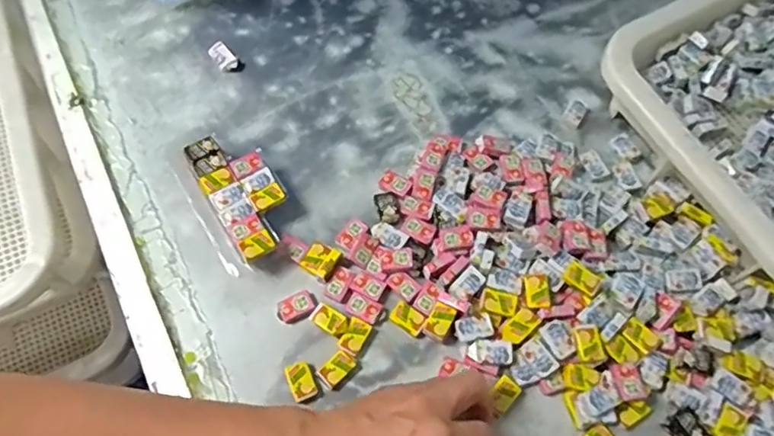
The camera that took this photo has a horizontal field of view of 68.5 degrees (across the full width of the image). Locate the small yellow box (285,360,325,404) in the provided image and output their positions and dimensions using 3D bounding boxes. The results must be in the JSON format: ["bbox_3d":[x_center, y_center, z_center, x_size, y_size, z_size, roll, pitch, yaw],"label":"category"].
[{"bbox_3d":[-0.060,0.120,0.417,0.021,0.011,0.031,-21,67,-11],"label":"small yellow box"}]

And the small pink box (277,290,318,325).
[{"bbox_3d":[-0.069,0.069,0.439,0.029,0.005,0.020,-25,68,-13],"label":"small pink box"}]

